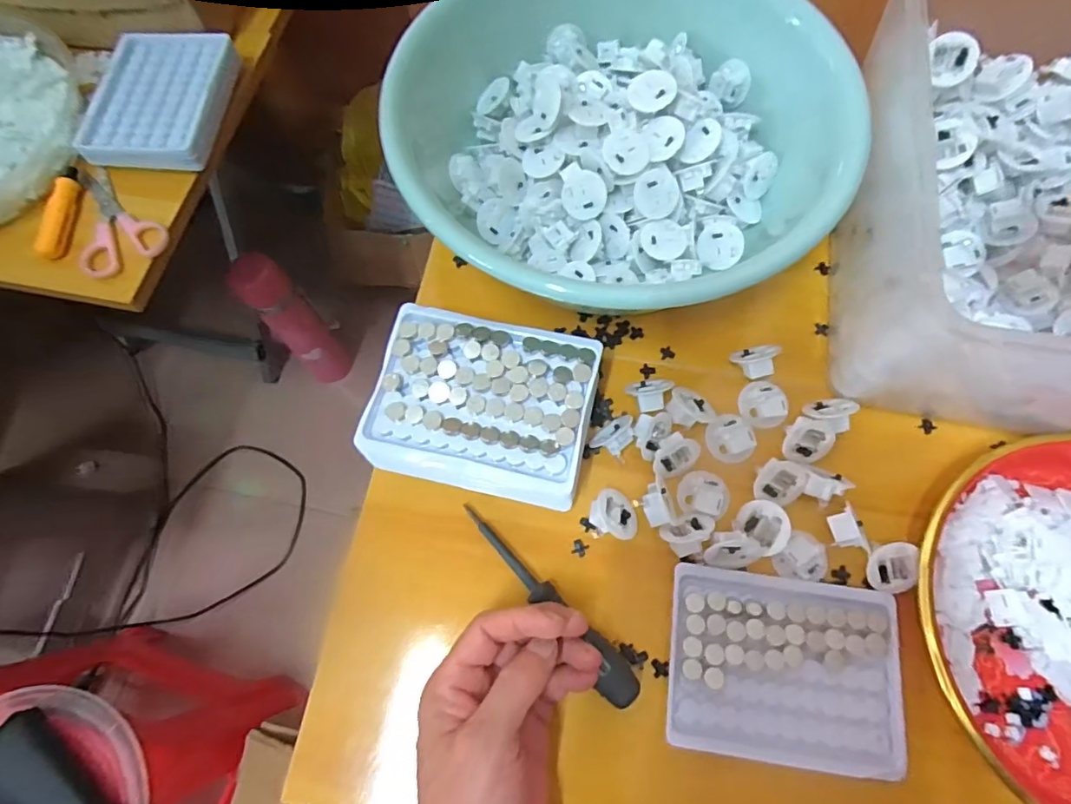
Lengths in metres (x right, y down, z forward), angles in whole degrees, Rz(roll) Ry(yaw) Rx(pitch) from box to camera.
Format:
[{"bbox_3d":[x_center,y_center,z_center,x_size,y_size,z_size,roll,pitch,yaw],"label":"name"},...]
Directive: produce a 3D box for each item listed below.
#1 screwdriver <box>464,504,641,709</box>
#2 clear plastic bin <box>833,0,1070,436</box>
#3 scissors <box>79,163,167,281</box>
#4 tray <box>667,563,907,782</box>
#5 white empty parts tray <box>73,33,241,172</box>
[{"bbox_3d":[0.004,0.117,0.318,0.143,0.023,0.022,42,76,14],"label":"screwdriver"},{"bbox_3d":[0.338,-0.114,0.337,0.266,0.147,0.262,6,70,3],"label":"clear plastic bin"},{"bbox_3d":[-0.336,-0.148,0.429,0.061,0.008,0.105,-24,71,-8],"label":"scissors"},{"bbox_3d":[0.141,0.151,0.307,0.126,0.009,0.096,7,70,3],"label":"tray"},{"bbox_3d":[-0.310,-0.248,0.444,0.098,0.025,0.127,5,70,3],"label":"white empty parts tray"}]

